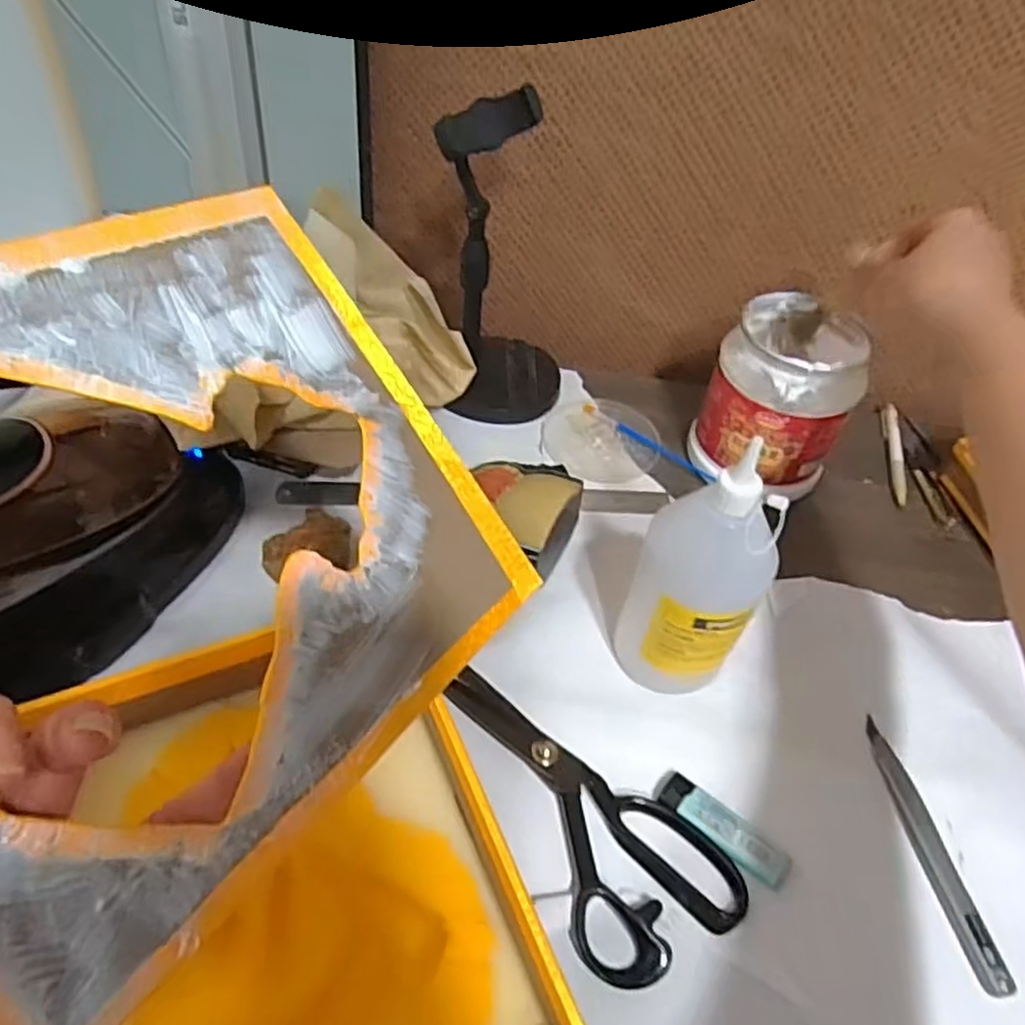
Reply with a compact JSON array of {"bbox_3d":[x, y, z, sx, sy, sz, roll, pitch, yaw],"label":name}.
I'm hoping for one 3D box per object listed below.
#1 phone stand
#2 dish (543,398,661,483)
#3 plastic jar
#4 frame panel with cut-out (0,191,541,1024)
[{"bbox_3d":[0.000,-0.208,0.600,0.111,0.246,0.122,10,49,3],"label":"phone stand"},{"bbox_3d":[0.079,-0.070,0.644,0.097,0.010,0.107,-10,51,-15],"label":"dish"},{"bbox_3d":[0.221,-0.092,0.592,0.107,0.134,0.109,3,49,-4],"label":"plastic jar"},{"bbox_3d":[-0.109,0.006,0.228,0.231,0.007,0.202,-41,99,-41],"label":"frame panel with cut-out"}]

